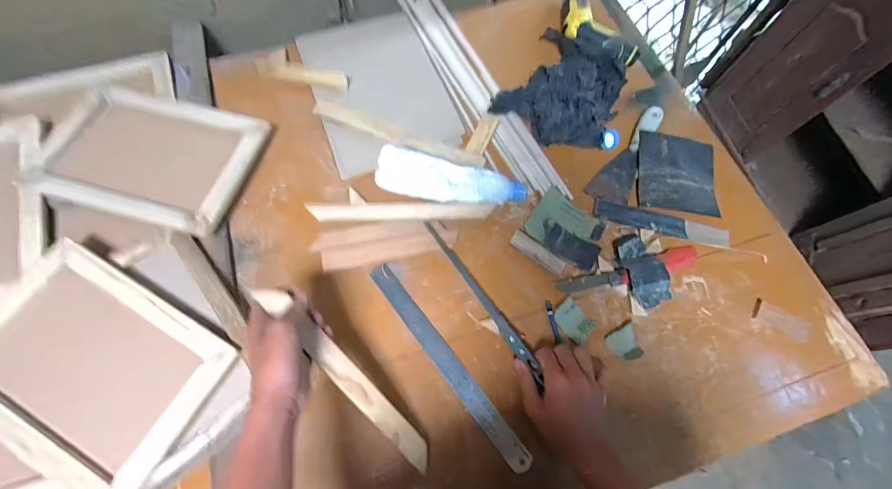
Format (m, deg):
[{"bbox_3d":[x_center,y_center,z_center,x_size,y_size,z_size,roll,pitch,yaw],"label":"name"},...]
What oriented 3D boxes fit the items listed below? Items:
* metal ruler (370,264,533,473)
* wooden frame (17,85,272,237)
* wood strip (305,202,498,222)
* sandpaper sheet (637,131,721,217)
[{"bbox_3d":[0.000,0.159,0.511,0.031,0.006,0.320,-36,76,-14],"label":"metal ruler"},{"bbox_3d":[-0.447,-0.136,0.572,0.298,0.034,0.207,15,70,2],"label":"wooden frame"},{"bbox_3d":[-0.067,-0.051,0.571,0.276,0.013,0.030,0,70,-3],"label":"wood strip"},{"bbox_3d":[0.382,-0.119,0.617,0.128,0.020,0.132,6,70,-1],"label":"sandpaper sheet"}]

